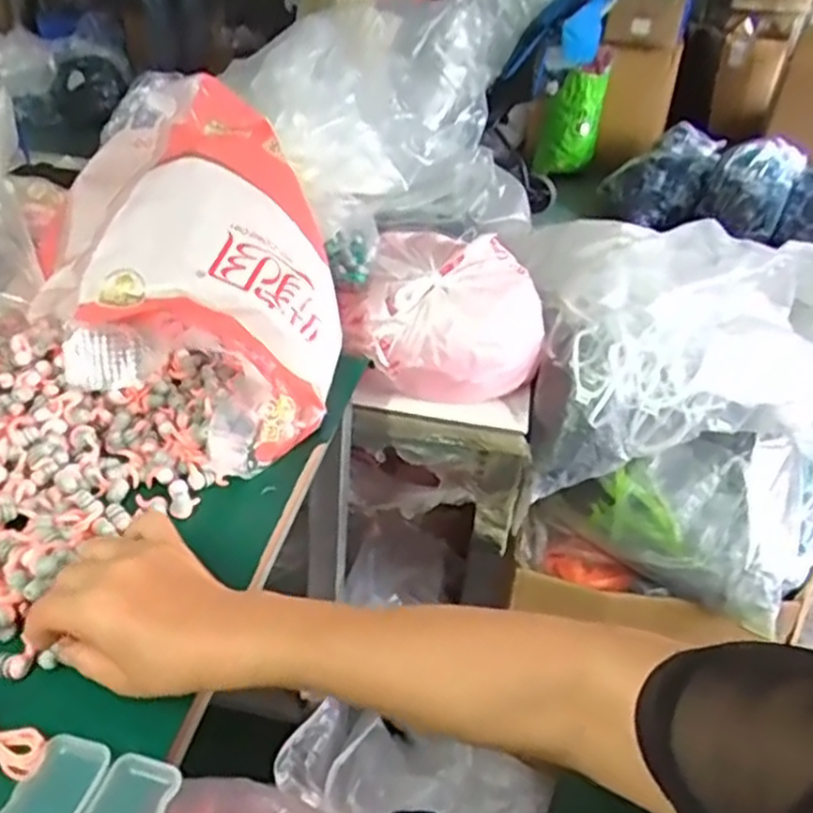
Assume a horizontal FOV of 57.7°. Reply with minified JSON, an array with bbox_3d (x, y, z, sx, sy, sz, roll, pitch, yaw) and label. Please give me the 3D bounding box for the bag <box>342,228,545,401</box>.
[{"bbox_3d":[0.045,-0.112,0.836,0.215,0.119,0.194,8,34,2],"label":"bag"}]

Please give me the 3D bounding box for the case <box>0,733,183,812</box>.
[{"bbox_3d":[-0.155,0.197,0.365,0.074,0.013,0.057,13,35,10],"label":"case"}]

